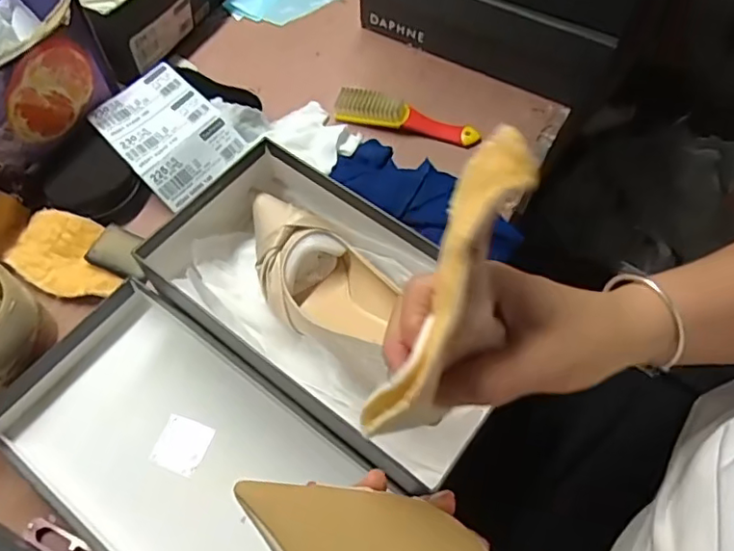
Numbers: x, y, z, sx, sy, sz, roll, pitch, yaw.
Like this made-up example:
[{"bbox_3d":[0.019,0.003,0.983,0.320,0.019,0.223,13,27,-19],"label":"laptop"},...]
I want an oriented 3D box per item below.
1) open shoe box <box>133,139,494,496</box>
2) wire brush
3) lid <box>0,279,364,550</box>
[{"bbox_3d":[-0.025,0.026,0.493,0.290,0.089,0.157,33,66,17],"label":"open shoe box"},{"bbox_3d":[0.043,-0.171,0.638,0.155,0.036,0.033,14,62,7],"label":"wire brush"},{"bbox_3d":[-0.143,0.150,0.473,0.302,0.040,0.164,35,67,18],"label":"lid"}]

